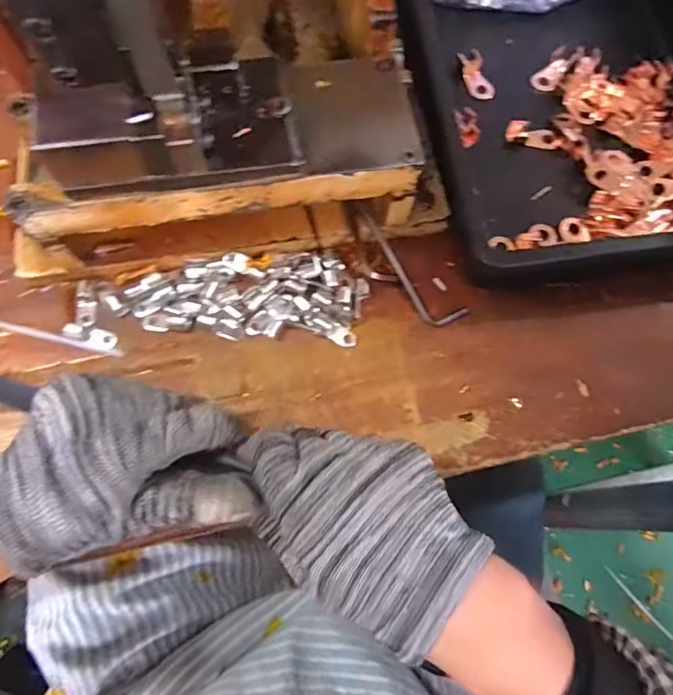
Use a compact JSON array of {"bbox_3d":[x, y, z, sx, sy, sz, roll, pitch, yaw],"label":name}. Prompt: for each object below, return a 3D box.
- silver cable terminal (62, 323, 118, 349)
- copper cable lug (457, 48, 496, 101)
[{"bbox_3d":[-0.168,-0.008,0.343,0.034,0.005,0.013,16,71,-15],"label":"silver cable terminal"},{"bbox_3d":[0.116,-0.225,0.416,0.020,0.011,0.043,-18,74,-8],"label":"copper cable lug"}]

